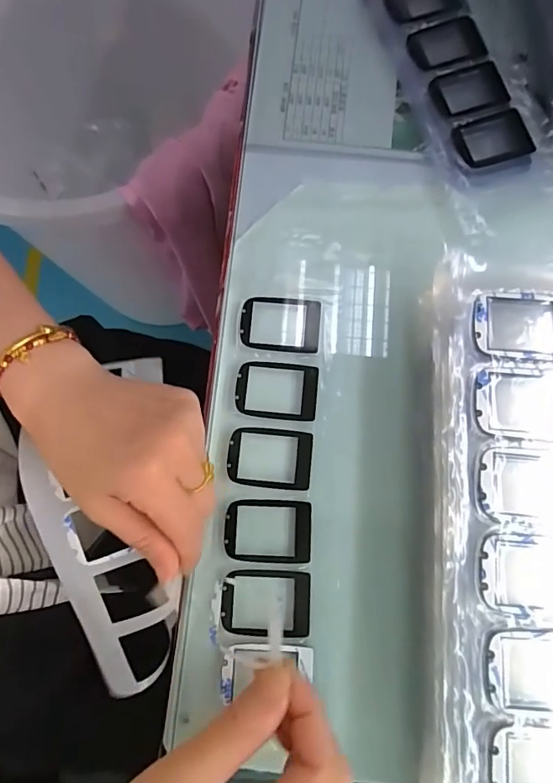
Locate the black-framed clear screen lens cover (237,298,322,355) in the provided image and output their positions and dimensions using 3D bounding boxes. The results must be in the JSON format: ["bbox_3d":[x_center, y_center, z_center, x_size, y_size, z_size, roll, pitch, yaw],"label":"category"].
[{"bbox_3d":[0.002,-0.044,0.311,0.052,0.004,0.036,3,77,1],"label":"black-framed clear screen lens cover"}]

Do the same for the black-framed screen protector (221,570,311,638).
[{"bbox_3d":[-0.006,0.122,0.278,0.051,0.004,0.036,2,77,0],"label":"black-framed screen protector"}]

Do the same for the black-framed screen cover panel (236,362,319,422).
[{"bbox_3d":[0.000,-0.001,0.303,0.051,0.004,0.036,5,77,1],"label":"black-framed screen cover panel"}]

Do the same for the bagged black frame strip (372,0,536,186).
[{"bbox_3d":[0.116,-0.262,0.352,0.068,0.009,0.247,-14,78,-3],"label":"bagged black frame strip"}]

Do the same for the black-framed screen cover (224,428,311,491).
[{"bbox_3d":[-0.004,0.041,0.294,0.051,0.004,0.036,6,77,1],"label":"black-framed screen cover"}]

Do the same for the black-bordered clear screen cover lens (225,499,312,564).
[{"bbox_3d":[-0.005,0.083,0.285,0.051,0.004,0.036,2,77,0],"label":"black-bordered clear screen cover lens"}]

